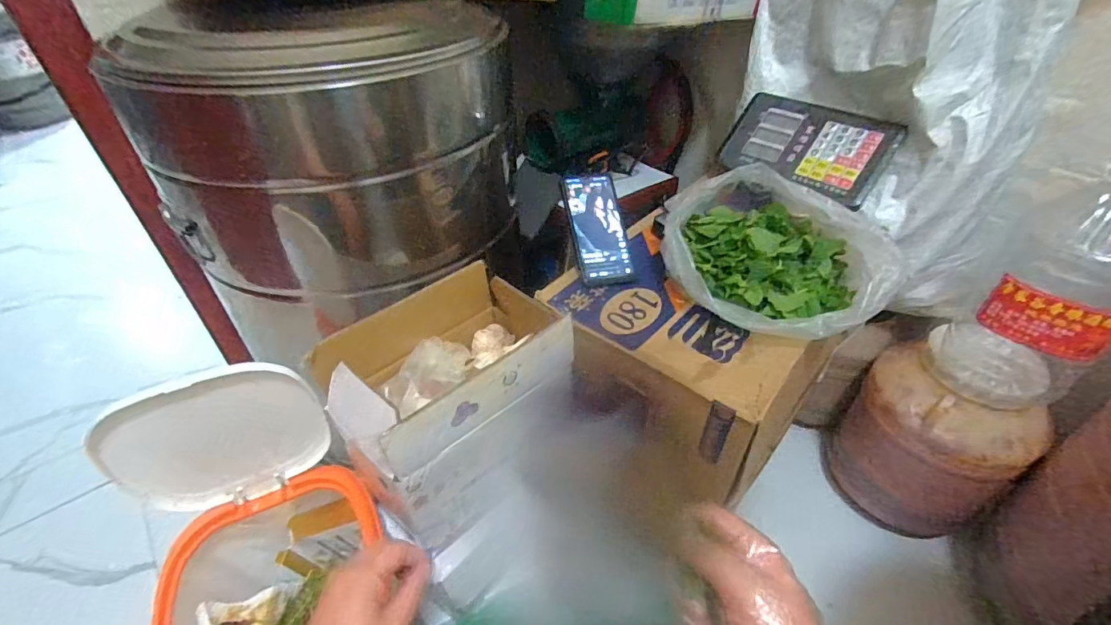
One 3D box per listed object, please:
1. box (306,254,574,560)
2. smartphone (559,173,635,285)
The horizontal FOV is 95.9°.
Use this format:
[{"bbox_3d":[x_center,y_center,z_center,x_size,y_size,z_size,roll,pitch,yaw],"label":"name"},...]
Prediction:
[{"bbox_3d":[-0.124,0.105,0.640,0.271,0.221,0.176,-32,51,-31],"label":"box"},{"bbox_3d":[0.058,-0.115,0.677,0.077,0.015,0.156,-9,77,-10],"label":"smartphone"}]

